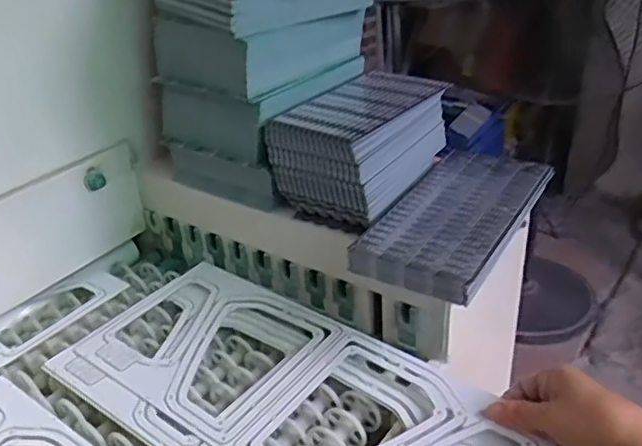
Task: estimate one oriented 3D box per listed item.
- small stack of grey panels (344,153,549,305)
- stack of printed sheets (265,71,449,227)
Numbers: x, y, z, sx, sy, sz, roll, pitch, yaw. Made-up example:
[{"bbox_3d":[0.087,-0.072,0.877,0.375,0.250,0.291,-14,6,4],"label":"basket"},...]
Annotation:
[{"bbox_3d":[0.128,-0.009,0.595,0.114,0.023,0.224,15,35,28],"label":"small stack of grey panels"},{"bbox_3d":[0.041,-0.086,0.634,0.111,0.076,0.177,16,35,29],"label":"stack of printed sheets"}]

